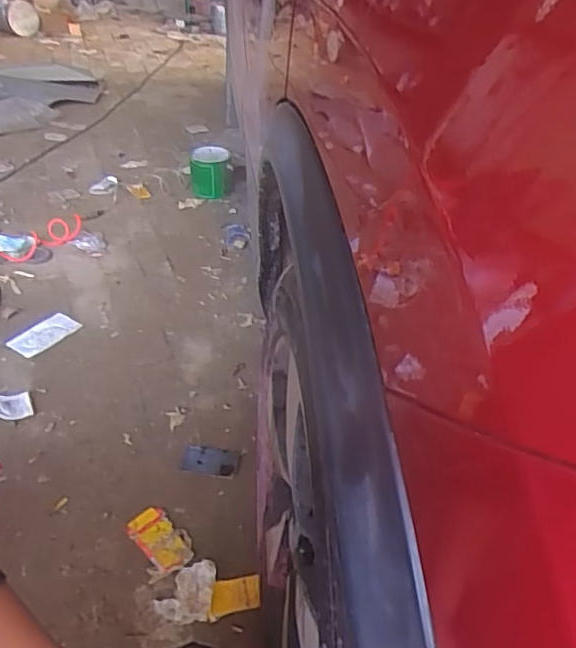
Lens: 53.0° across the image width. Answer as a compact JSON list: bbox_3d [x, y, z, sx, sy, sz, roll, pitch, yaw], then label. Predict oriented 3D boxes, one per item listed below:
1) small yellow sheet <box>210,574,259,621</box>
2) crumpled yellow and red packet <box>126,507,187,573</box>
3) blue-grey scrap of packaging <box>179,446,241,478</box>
[{"bbox_3d":[-0.091,0.468,0.992,0.087,0.010,0.060,-4,37,-9],"label":"small yellow sheet"},{"bbox_3d":[-0.240,0.399,1.078,0.072,0.006,0.139,-27,46,-34],"label":"crumpled yellow and red packet"},{"bbox_3d":[-0.165,0.293,1.244,0.121,0.004,0.074,8,36,7],"label":"blue-grey scrap of packaging"}]

